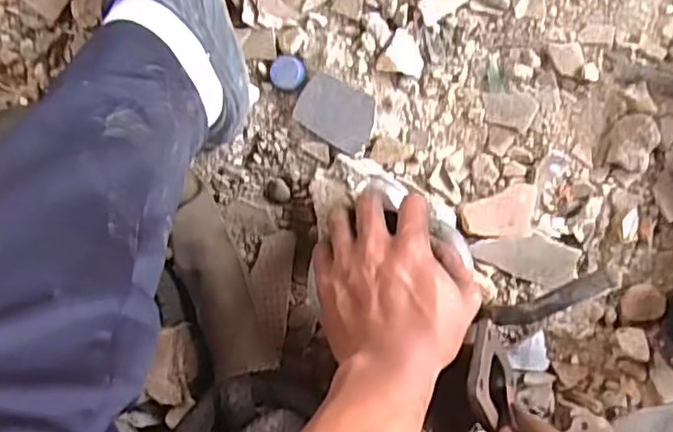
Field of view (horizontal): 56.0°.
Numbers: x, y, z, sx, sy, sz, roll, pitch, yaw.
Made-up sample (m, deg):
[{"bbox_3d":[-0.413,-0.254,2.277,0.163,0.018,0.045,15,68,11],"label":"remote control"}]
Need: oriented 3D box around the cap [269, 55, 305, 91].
[{"bbox_3d":[-0.047,-0.137,0.606,0.033,0.007,0.032,0,93,5],"label":"cap"}]

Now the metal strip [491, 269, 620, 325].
[{"bbox_3d":[0.160,0.062,0.466,0.093,0.009,0.018,-25,91,18],"label":"metal strip"}]

